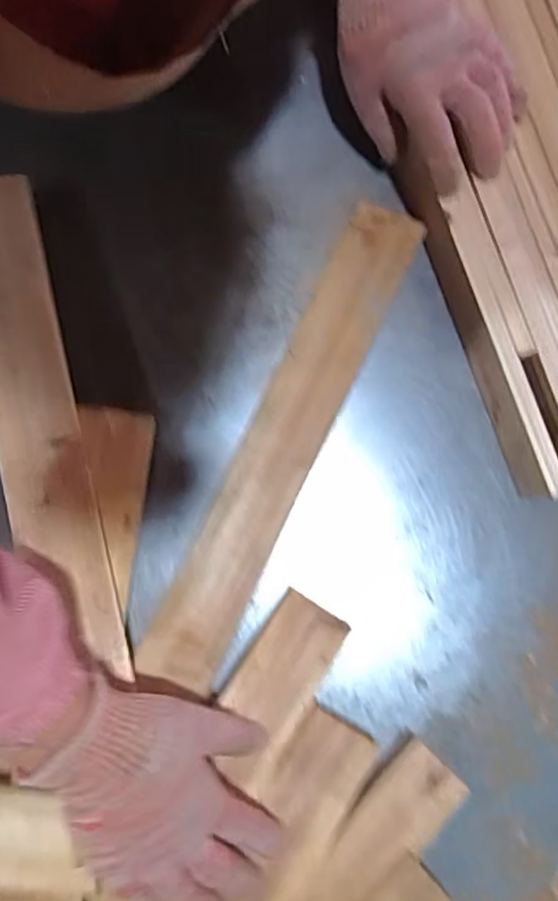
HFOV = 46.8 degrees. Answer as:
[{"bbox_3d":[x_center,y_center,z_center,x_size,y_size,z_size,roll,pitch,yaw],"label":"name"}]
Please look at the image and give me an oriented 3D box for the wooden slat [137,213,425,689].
[{"bbox_3d":[0.005,-0.012,0.514,0.064,0.018,0.411,23,81,12],"label":"wooden slat"}]

